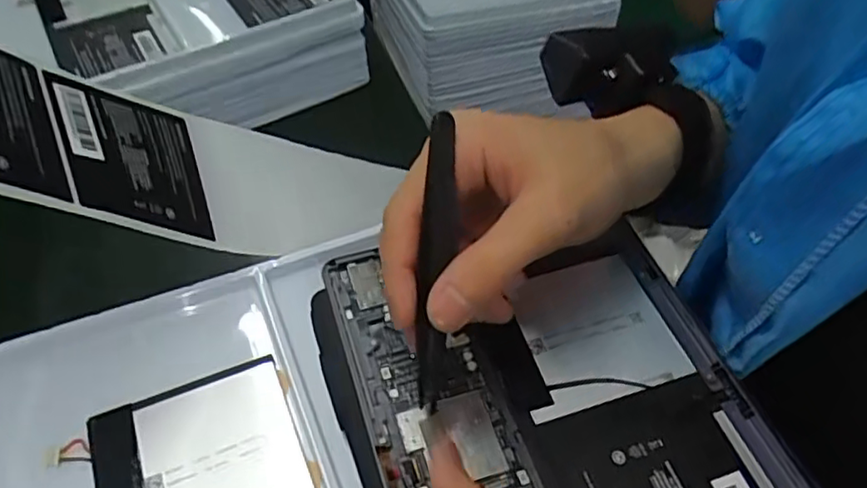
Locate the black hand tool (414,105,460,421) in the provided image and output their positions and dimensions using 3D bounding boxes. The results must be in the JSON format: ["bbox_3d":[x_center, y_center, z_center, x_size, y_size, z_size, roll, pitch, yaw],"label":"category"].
[{"bbox_3d":[0.002,0.008,0.248,0.013,0.008,0.117,3,95,2],"label":"black hand tool"}]

